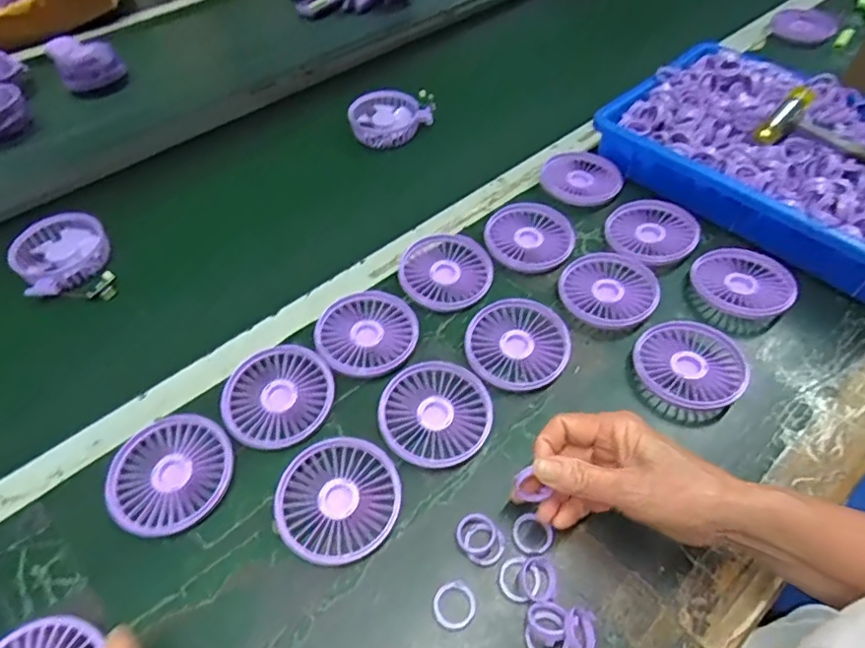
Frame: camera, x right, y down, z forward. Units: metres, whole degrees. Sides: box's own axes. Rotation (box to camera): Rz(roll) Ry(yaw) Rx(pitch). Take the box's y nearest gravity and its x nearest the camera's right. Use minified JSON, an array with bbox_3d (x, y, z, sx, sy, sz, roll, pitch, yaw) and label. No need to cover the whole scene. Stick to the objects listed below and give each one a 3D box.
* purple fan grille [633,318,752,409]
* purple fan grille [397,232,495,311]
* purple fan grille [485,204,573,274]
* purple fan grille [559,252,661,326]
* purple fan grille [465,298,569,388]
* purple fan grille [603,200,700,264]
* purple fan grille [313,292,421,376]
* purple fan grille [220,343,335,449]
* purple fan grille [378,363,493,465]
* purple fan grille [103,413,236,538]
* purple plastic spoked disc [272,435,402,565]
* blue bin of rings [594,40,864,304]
[{"bbox_3d":[0.219,0.035,0.474,0.087,0.018,0.090,-1,51,1],"label":"purple fan grille"},{"bbox_3d":[0.014,-0.052,0.537,0.089,0.015,0.083,-1,51,1],"label":"purple fan grille"},{"bbox_3d":[0.099,-0.089,0.566,0.089,0.010,0.084,-1,51,1],"label":"purple fan grille"},{"bbox_3d":[0.166,-0.033,0.523,0.088,0.016,0.083,-1,51,1],"label":"purple fan grille"},{"bbox_3d":[0.075,0.017,0.488,0.089,0.013,0.084,-1,51,1],"label":"purple fan grille"},{"bbox_3d":[0.226,-0.096,0.567,0.090,0.016,0.083,-11,52,-8],"label":"purple fan grille"},{"bbox_3d":[-0.058,0.011,0.498,0.088,0.017,0.083,-1,51,1],"label":"purple fan grille"},{"bbox_3d":[-0.128,0.060,0.462,0.088,0.022,0.088,-1,51,1],"label":"purple fan grille"},{"bbox_3d":[0.002,0.073,0.451,0.087,0.016,0.088,-1,51,1],"label":"purple fan grille"},{"bbox_3d":[-0.199,0.114,0.424,0.089,0.016,0.089,-1,51,1],"label":"purple fan grille"},{"bbox_3d":[-0.069,0.128,0.409,0.087,0.014,0.087,-1,51,1],"label":"purple plastic spoked disc"},{"bbox_3d":[0.382,-0.180,0.588,0.361,0.072,0.234,37,61,27],"label":"blue bin of rings"}]

